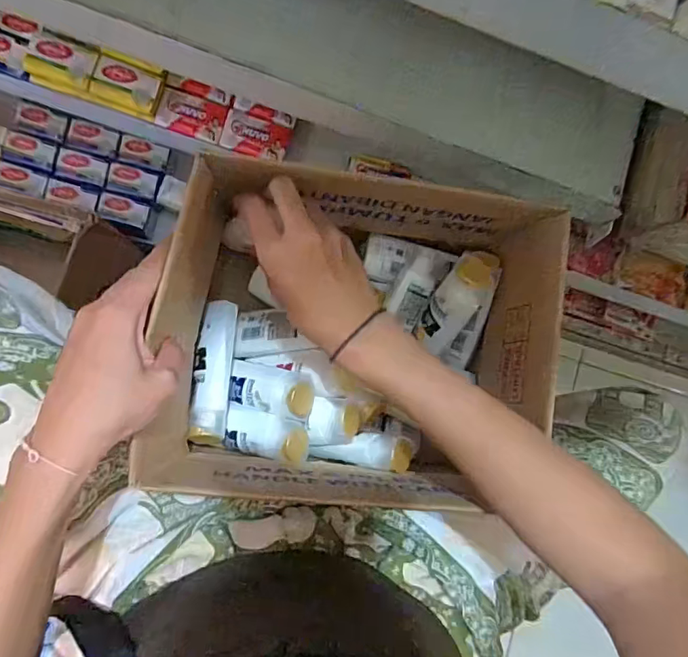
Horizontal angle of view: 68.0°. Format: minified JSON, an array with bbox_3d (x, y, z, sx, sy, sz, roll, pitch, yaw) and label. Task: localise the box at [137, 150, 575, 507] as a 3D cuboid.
[{"bbox_3d":[0.007,0.011,0.423,0.278,0.146,0.222,7,85,-9],"label":"box"}]

